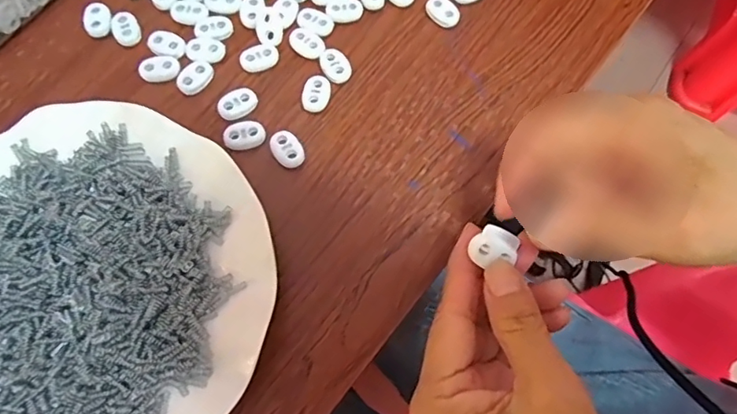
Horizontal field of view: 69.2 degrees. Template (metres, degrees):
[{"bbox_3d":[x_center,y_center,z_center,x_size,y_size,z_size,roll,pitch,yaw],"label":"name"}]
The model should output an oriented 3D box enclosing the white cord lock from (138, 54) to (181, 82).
[{"bbox_3d":[-0.122,-0.081,0.310,0.023,0.004,0.016,-7,71,-4],"label":"white cord lock"}]

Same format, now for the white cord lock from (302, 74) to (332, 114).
[{"bbox_3d":[-0.030,-0.065,0.308,0.015,0.004,0.023,18,71,5],"label":"white cord lock"}]

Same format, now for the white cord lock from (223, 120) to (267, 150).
[{"bbox_3d":[-0.069,-0.040,0.296,0.023,0.004,0.017,-14,71,-7],"label":"white cord lock"}]

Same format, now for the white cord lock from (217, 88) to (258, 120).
[{"bbox_3d":[-0.074,-0.058,0.303,0.023,0.004,0.015,-24,73,-10],"label":"white cord lock"}]

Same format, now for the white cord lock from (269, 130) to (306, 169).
[{"bbox_3d":[-0.045,-0.032,0.294,0.016,0.004,0.022,-37,75,-14],"label":"white cord lock"}]

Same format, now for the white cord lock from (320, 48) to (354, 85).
[{"bbox_3d":[-0.020,-0.084,0.315,0.016,0.004,0.022,-29,74,-11],"label":"white cord lock"}]

